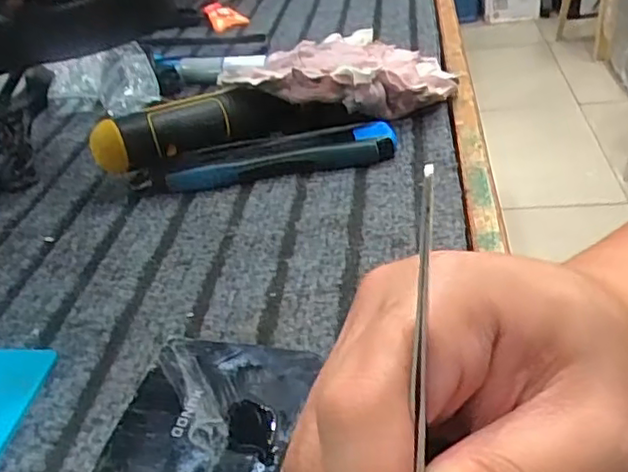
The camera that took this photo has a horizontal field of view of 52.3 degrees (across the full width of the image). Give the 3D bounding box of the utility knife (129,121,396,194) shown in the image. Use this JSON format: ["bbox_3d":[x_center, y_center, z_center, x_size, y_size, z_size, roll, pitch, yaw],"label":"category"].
[{"bbox_3d":[-0.031,-0.049,0.403,0.162,0.020,0.026,-9,34,0],"label":"utility knife"}]

